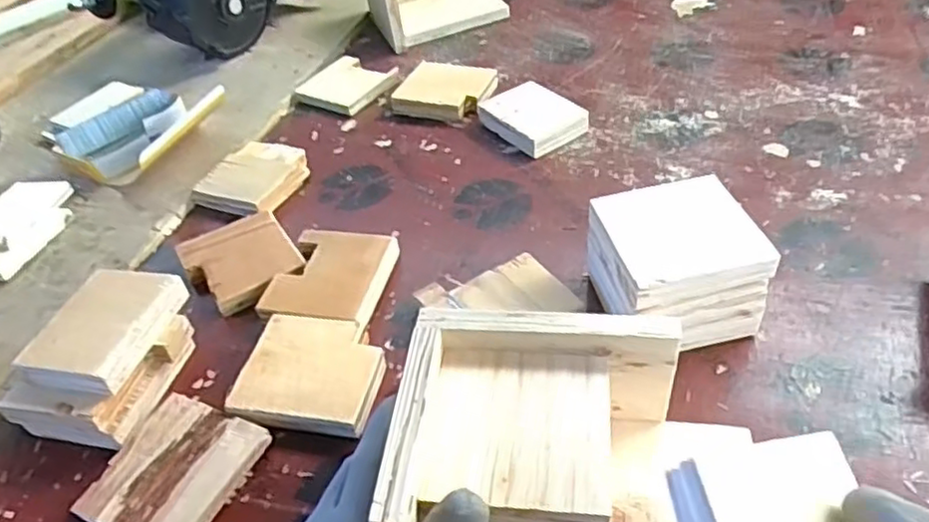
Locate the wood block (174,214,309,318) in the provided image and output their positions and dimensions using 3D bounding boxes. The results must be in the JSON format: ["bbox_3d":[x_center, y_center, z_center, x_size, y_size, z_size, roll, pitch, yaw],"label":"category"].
[{"bbox_3d":[-0.182,0.001,0.562,0.080,0.022,0.095,-27,47,-19],"label":"wood block"}]

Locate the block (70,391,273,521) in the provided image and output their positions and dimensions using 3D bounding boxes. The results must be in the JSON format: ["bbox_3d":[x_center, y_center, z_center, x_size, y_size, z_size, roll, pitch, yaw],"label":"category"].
[{"bbox_3d":[-0.180,0.131,0.424,0.085,0.019,0.091,16,49,23],"label":"block"}]

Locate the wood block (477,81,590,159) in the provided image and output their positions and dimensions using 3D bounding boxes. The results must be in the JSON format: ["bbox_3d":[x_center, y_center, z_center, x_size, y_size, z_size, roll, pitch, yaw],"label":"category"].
[{"bbox_3d":[0.066,-0.140,0.669,0.070,0.023,0.096,-31,49,-22],"label":"wood block"}]

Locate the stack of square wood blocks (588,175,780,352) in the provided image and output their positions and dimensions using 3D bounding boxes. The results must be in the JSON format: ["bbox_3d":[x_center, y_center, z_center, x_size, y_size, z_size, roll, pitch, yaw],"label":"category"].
[{"bbox_3d":[0.141,0.005,0.468,0.099,0.078,0.094,-14,44,-6],"label":"stack of square wood blocks"}]

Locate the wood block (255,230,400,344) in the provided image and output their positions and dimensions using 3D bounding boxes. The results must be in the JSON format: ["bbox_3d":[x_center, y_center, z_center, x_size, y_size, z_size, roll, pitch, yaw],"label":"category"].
[{"bbox_3d":[-0.103,0.018,0.529,0.085,0.026,0.094,6,46,14],"label":"wood block"}]

